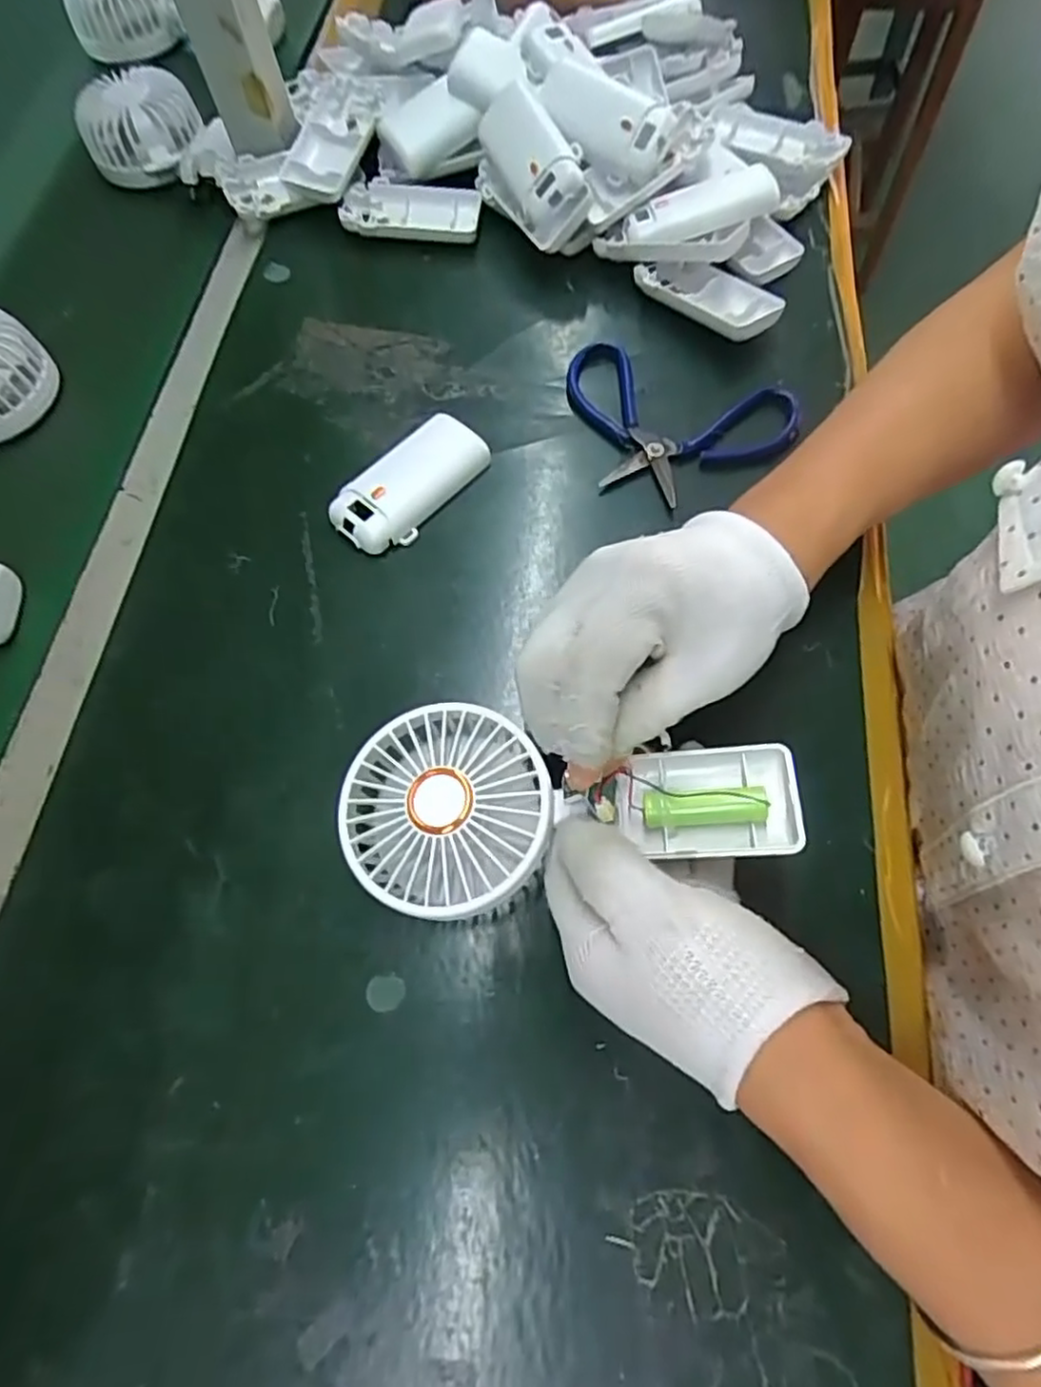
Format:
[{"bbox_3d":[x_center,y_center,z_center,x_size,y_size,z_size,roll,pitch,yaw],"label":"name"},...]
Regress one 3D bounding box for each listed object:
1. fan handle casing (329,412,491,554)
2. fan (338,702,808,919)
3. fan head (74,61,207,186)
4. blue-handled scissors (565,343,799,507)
[{"bbox_3d":[-0.061,-0.118,0.385,0.043,0.016,0.093,40,74,16],"label":"fan handle casing"},{"bbox_3d":[0.019,0.046,0.287,0.181,0.028,0.082,-1,68,-1],"label":"fan"},{"bbox_3d":[-0.282,-0.422,0.508,0.075,0.036,0.078,8,68,5],"label":"fan head"},{"bbox_3d":[0.086,-0.157,0.404,0.137,0.010,0.099,22,70,10],"label":"blue-handled scissors"}]

